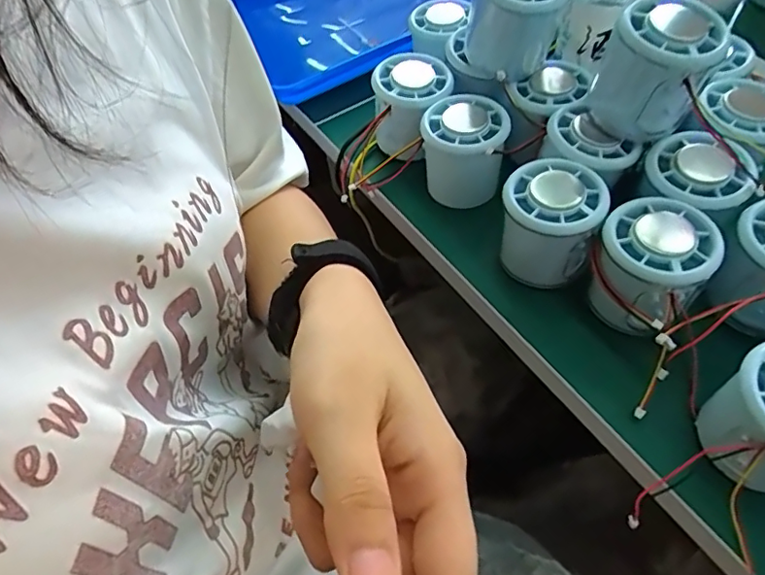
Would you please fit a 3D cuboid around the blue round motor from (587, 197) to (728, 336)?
[{"bbox_3d":[0.142,-0.011,0.298,0.056,0.055,0.055,37,64,28],"label":"blue round motor"}]

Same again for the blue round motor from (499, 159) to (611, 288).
[{"bbox_3d":[0.097,-0.037,0.324,0.055,0.055,0.053,15,56,15],"label":"blue round motor"}]

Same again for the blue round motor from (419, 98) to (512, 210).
[{"bbox_3d":[0.053,-0.084,0.369,0.053,0.066,0.050,-2,53,3],"label":"blue round motor"}]

